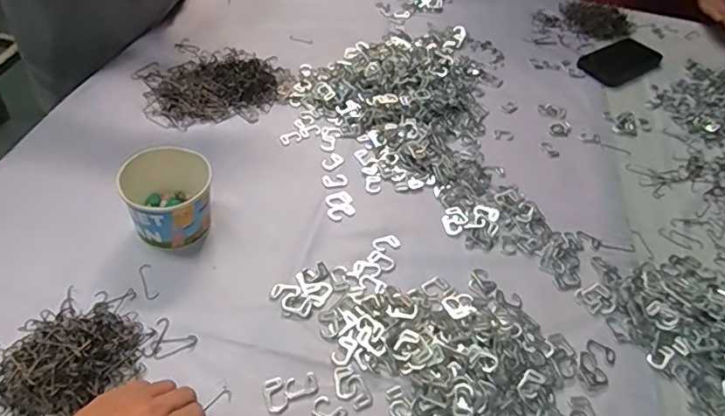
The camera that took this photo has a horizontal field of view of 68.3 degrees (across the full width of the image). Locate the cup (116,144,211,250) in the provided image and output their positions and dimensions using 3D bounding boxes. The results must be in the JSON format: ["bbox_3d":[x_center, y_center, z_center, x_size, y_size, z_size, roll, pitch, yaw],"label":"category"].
[{"bbox_3d":[-0.208,-0.009,0.578,0.090,0.076,0.090,4,46,-4],"label":"cup"}]

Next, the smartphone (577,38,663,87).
[{"bbox_3d":[0.462,-0.264,0.958,0.155,0.012,0.091,-28,52,-19],"label":"smartphone"}]

